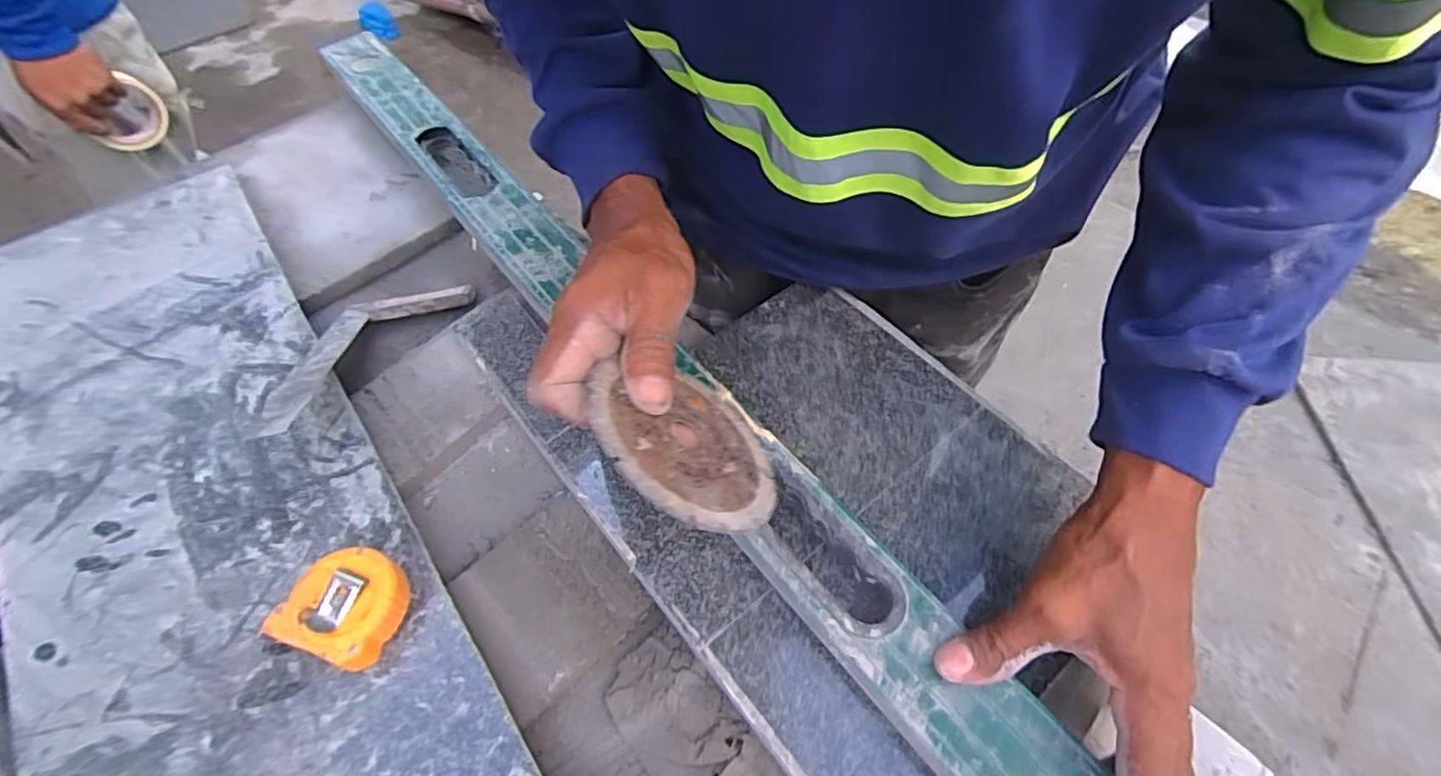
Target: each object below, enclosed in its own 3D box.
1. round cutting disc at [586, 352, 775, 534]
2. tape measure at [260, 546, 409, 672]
[{"bbox_3d":[-0.015,0.027,0.295,0.099,0.004,0.091,10,41,-46],"label":"round cutting disc"},{"bbox_3d":[-0.207,0.120,0.346,0.058,0.029,0.056,16,58,11],"label":"tape measure"}]

